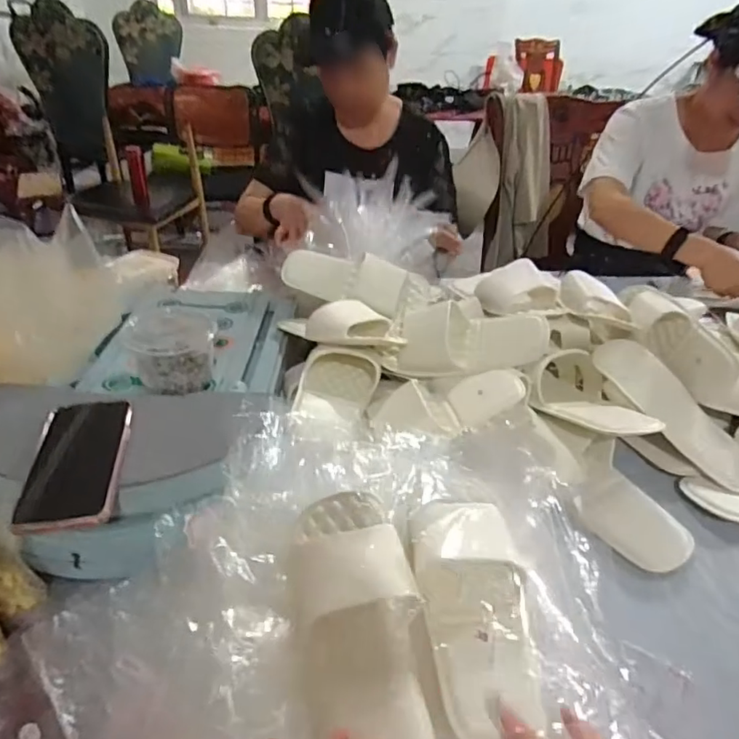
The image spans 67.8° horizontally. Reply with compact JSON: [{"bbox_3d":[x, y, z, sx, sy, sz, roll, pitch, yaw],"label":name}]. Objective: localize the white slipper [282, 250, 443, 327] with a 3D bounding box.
[{"bbox_3d":[-0.016,-0.135,0.837,0.238,0.068,0.111,7,34,6],"label":"white slipper"}]

